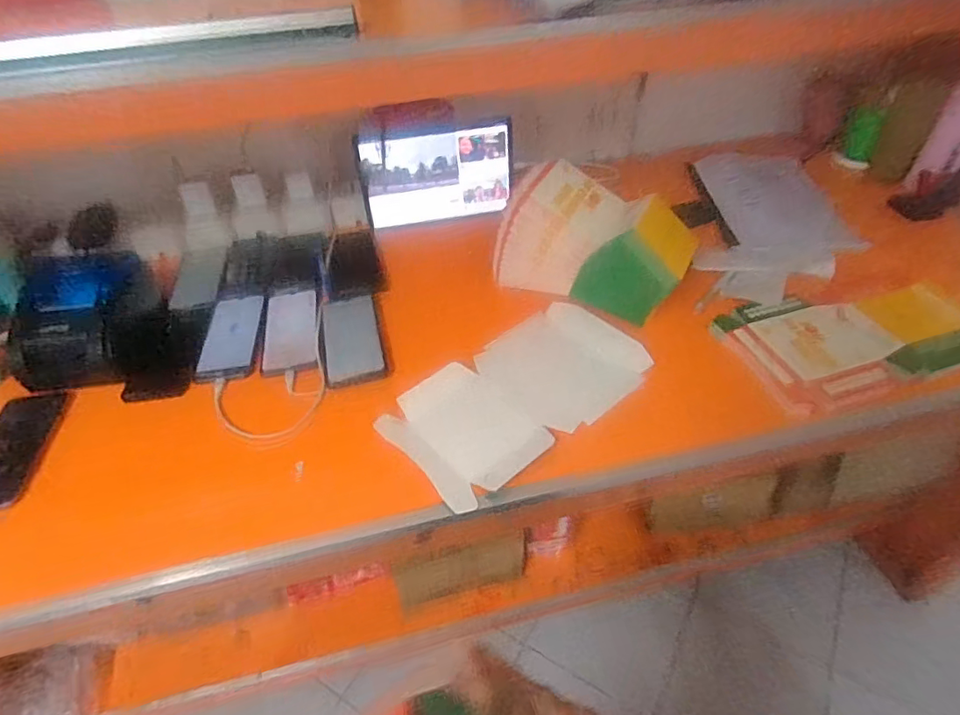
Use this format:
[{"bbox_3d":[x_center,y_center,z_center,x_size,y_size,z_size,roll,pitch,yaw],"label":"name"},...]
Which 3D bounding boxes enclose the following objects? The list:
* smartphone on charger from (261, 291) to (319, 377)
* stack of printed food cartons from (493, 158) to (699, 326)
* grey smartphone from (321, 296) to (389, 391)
[{"bbox_3d":[-0.255,-0.039,0.736,0.071,0.014,0.172,-11,45,-8],"label":"smartphone on charger"},{"bbox_3d":[0.143,-0.152,0.698,0.245,0.150,0.108,22,50,24],"label":"stack of printed food cartons"},{"bbox_3d":[-0.166,-0.025,0.713,0.074,0.008,0.144,-11,55,-9],"label":"grey smartphone"}]

